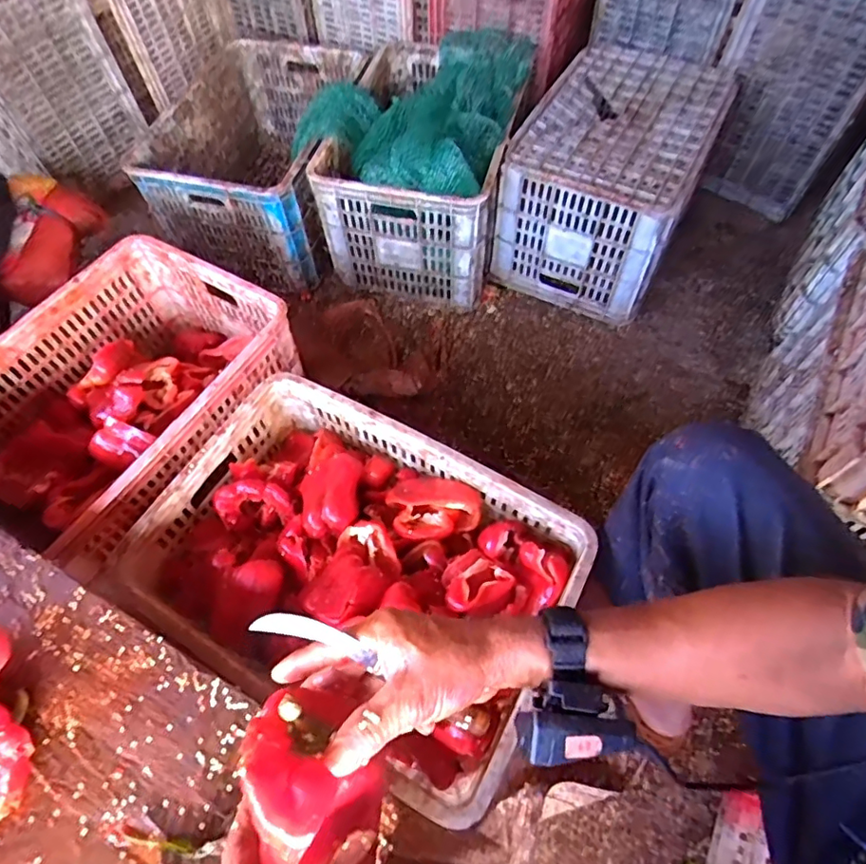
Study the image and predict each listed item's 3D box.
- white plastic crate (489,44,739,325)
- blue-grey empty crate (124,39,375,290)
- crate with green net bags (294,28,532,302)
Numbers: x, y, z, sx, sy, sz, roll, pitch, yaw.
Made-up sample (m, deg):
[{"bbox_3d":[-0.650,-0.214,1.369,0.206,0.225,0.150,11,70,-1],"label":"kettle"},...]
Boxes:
[{"bbox_3d":[0.384,-0.550,1.205,0.343,0.290,0.492,22,62,13],"label":"white plastic crate"},{"bbox_3d":[-0.392,-0.625,1.288,0.359,0.284,0.532,7,60,5],"label":"blue-grey empty crate"},{"bbox_3d":[-0.020,-0.610,1.211,0.377,0.338,0.544,13,61,8],"label":"crate with green net bags"}]

